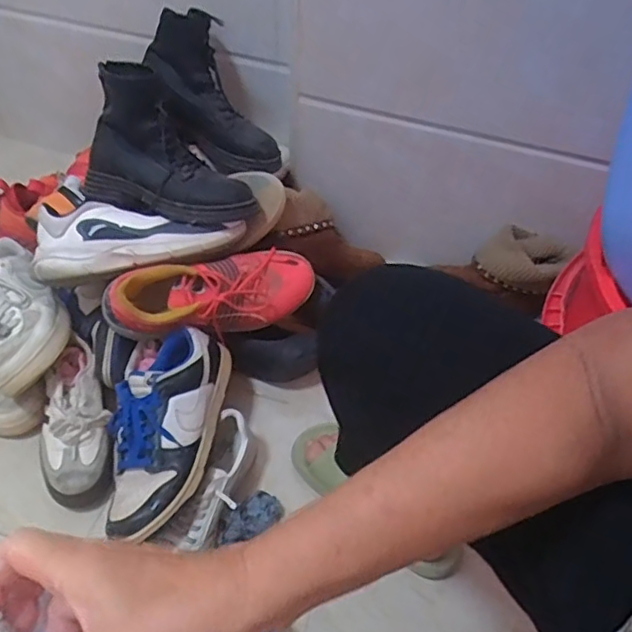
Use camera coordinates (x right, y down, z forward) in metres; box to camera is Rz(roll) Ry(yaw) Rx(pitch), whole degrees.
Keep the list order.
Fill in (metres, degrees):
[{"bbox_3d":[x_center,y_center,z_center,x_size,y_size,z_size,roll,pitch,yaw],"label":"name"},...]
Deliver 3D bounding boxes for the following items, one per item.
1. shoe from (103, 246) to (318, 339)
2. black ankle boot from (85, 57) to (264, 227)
[{"bbox_3d":[-0.136,-0.037,0.793,0.283,0.100,0.086,-17,55,-15],"label":"shoe"},{"bbox_3d":[-0.198,-0.218,0.775,0.230,0.144,0.126,20,54,13],"label":"black ankle boot"}]

